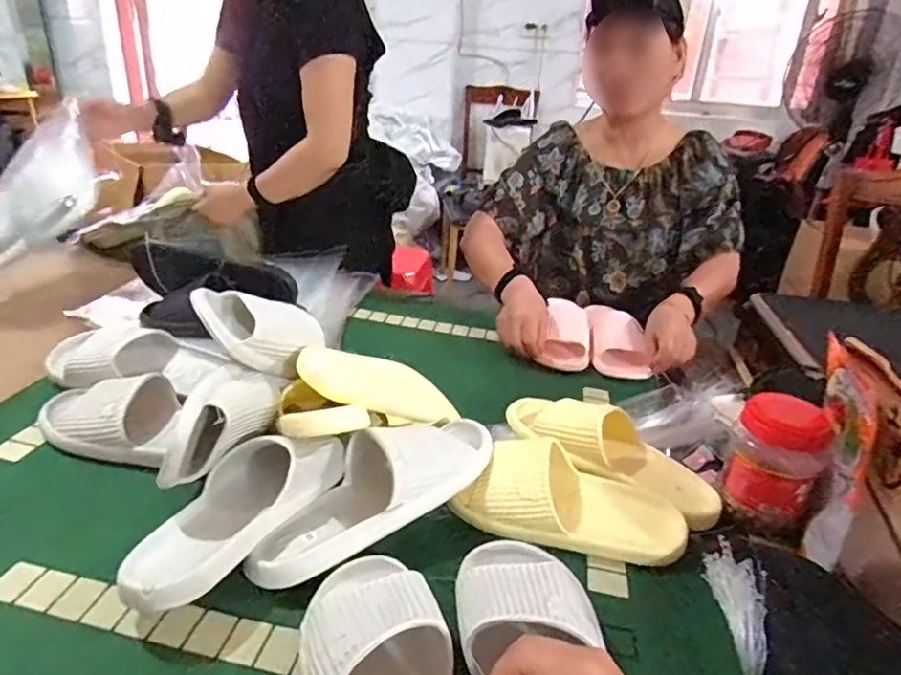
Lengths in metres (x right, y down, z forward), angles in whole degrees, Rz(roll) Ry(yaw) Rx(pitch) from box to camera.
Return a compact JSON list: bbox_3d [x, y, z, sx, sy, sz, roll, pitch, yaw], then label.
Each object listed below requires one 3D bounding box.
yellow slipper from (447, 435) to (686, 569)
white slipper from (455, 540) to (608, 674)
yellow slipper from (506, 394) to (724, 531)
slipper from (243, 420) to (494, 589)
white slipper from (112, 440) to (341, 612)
[{"bbox_3d":[0.129,0.169,0.631,0.237,0.065,0.093,7,26,6],"label":"yellow slipper"},{"bbox_3d":[0.065,0.251,0.429,0.106,0.069,0.262,0,39,-8],"label":"white slipper"},{"bbox_3d":[0.190,0.134,0.696,0.262,0.073,0.089,28,31,13],"label":"yellow slipper"},{"bbox_3d":[-0.072,0.150,0.599,0.284,0.072,0.107,-28,39,-27],"label":"slipper"},{"bbox_3d":[-0.212,0.158,0.565,0.109,0.081,0.233,17,29,25],"label":"white slipper"}]

